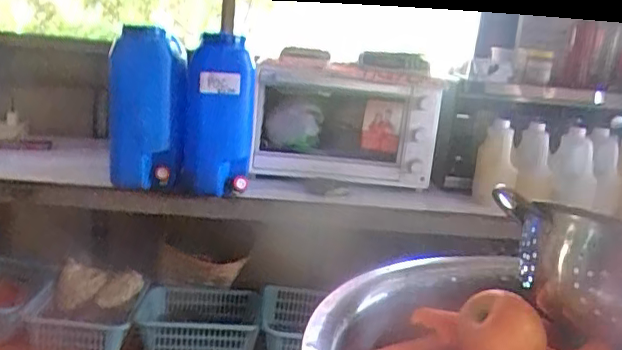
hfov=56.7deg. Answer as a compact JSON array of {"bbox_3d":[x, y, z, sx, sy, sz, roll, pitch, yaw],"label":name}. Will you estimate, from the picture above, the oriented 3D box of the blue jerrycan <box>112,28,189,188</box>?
[{"bbox_3d":[-0.445,-0.175,1.556,0.189,0.415,0.249,1,14,-17],"label":"blue jerrycan"}]

